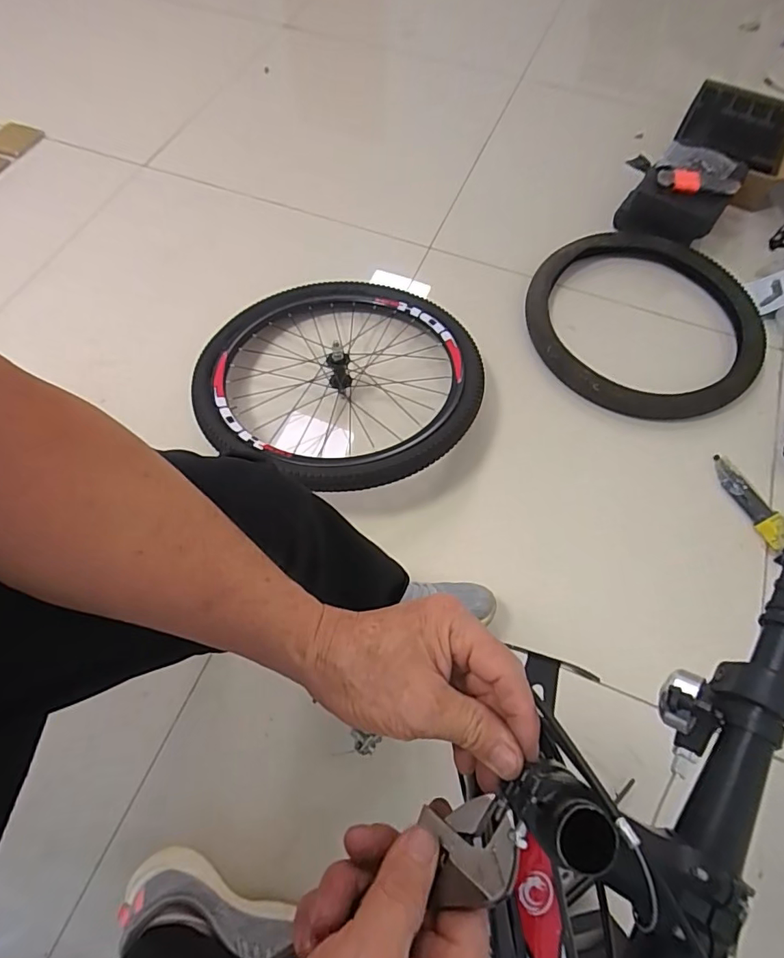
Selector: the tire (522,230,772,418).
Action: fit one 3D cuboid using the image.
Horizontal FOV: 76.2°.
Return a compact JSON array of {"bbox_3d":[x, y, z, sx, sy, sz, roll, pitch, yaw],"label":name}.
[{"bbox_3d":[0.527,-0.334,1.030,0.487,0.056,0.472,2,65,0],"label":"tire"}]

